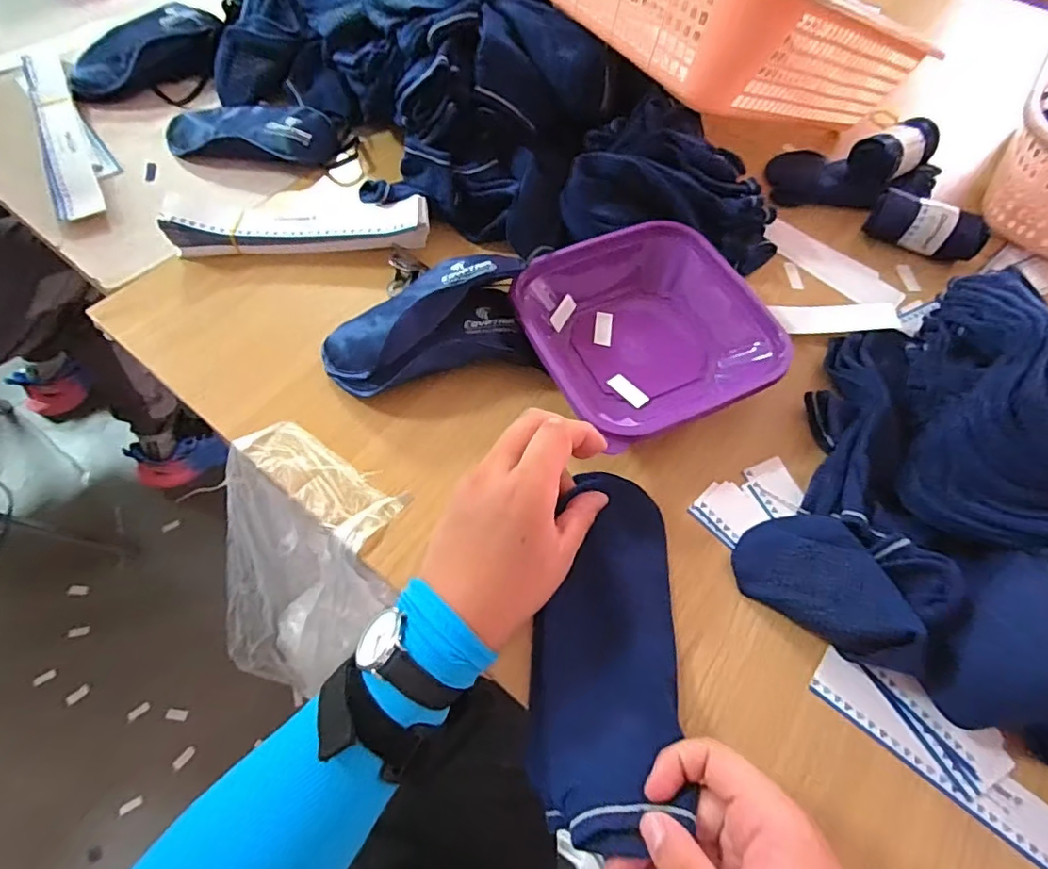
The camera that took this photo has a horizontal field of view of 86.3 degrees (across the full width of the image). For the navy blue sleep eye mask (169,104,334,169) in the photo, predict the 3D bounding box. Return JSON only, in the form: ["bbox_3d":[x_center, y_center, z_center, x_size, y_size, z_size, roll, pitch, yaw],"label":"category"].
[{"bbox_3d":[-0.289,-0.326,0.598,0.180,0.031,0.088,2,61,-1],"label":"navy blue sleep eye mask"}]

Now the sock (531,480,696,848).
[{"bbox_3d":[0.055,0.124,0.354,0.085,0.022,0.219,12,56,5],"label":"sock"}]

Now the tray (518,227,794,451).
[{"bbox_3d":[0.097,-0.089,0.466,0.187,0.046,0.184,-19,64,-12],"label":"tray"}]

